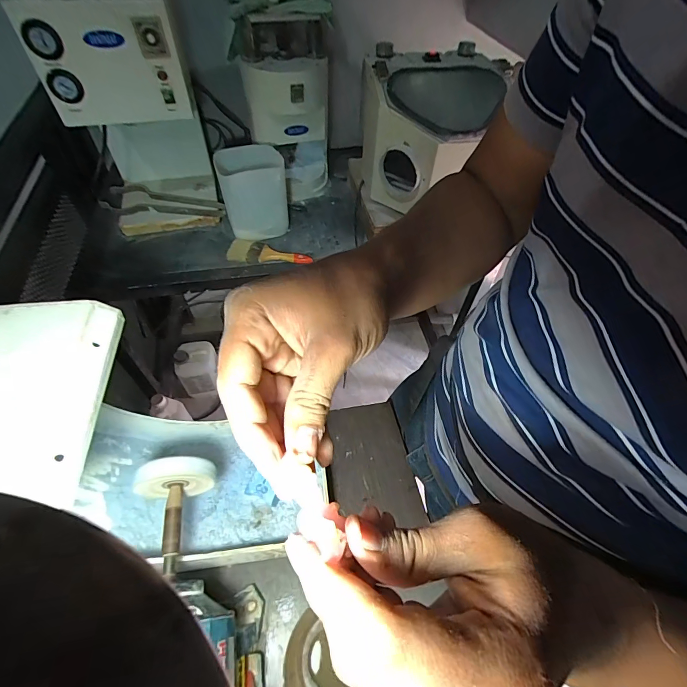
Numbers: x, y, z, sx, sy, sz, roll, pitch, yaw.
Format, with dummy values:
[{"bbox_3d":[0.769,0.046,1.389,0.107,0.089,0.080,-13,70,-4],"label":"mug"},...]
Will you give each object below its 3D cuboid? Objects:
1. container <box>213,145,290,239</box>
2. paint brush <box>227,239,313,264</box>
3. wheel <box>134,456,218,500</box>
[{"bbox_3d":[-0.217,-0.366,0.908,0.154,0.183,0.115,-15,55,-14],"label":"container"},{"bbox_3d":[-0.184,-0.225,0.906,0.198,0.030,0.064,8,53,3],"label":"paint brush"},{"bbox_3d":[-0.203,0.164,0.448,0.086,0.075,0.023,-8,54,-9],"label":"wheel"}]

